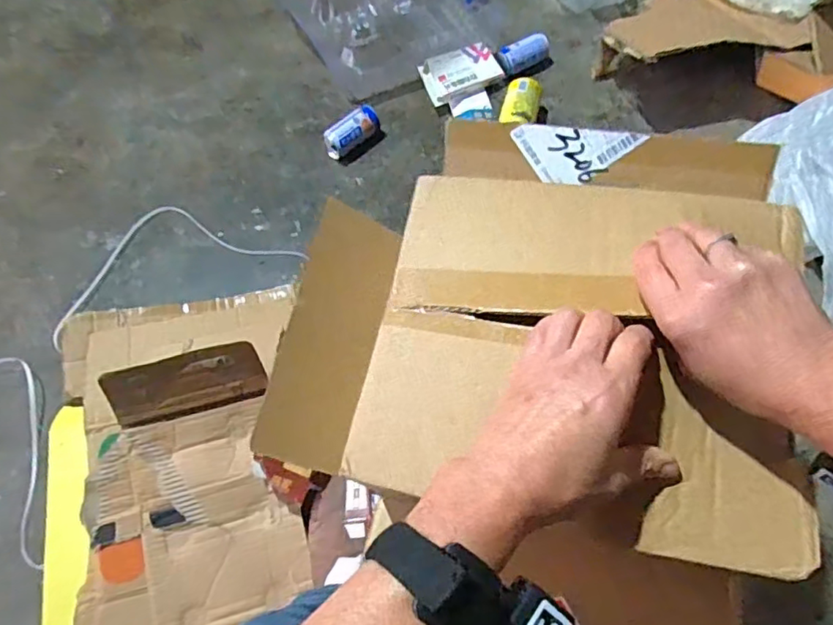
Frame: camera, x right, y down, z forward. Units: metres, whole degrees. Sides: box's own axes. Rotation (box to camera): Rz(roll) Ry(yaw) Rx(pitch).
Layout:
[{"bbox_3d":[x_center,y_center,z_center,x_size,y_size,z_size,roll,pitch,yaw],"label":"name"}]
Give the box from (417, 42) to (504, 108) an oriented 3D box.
[{"bbox_3d":[0.086,-0.462,1.106,0.163,0.019,0.085,-28,81,-17],"label":"box"}]

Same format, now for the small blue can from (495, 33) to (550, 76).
[{"bbox_3d":[0.210,-0.503,1.141,0.111,0.059,0.050,-30,68,-14],"label":"small blue can"}]

